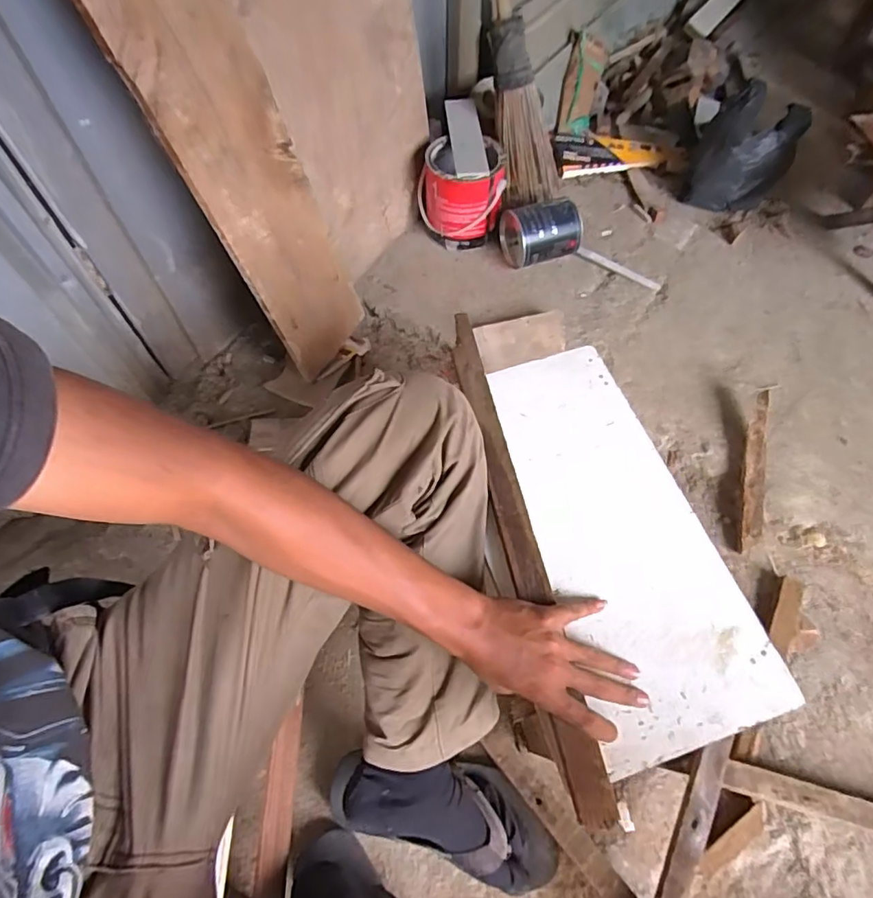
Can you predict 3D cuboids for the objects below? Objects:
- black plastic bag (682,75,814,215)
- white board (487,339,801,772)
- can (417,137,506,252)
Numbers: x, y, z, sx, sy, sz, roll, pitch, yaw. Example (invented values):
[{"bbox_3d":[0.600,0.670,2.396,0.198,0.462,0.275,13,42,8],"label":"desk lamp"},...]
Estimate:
[{"bbox_3d":[0.640,-0.623,1.099,0.183,0.195,0.168,18,64,12],"label":"black plastic bag"},{"bbox_3d":[0.182,0.072,0.550,0.172,0.009,0.418,-15,62,-6],"label":"white board"},{"bbox_3d":[0.050,-0.502,1.058,0.162,0.152,0.148,-15,62,-6],"label":"can"}]

